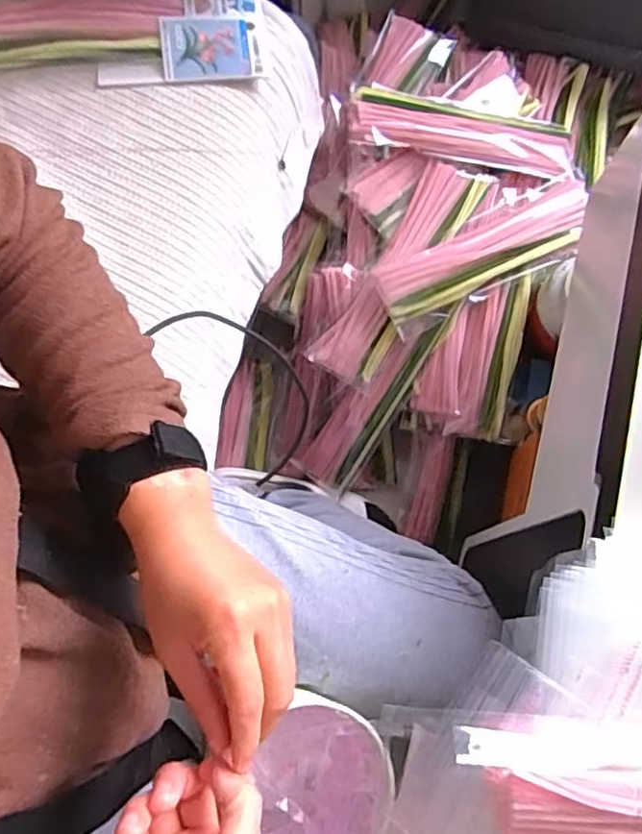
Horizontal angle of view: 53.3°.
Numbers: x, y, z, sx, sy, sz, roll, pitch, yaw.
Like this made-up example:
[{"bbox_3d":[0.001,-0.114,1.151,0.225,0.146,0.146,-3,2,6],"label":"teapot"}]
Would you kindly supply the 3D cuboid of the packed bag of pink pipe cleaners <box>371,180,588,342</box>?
[{"bbox_3d":[0.211,-0.206,0.800,0.300,0.031,0.092,-29,76,-9],"label":"packed bag of pink pipe cleaners"}]

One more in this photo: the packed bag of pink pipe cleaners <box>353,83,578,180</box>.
[{"bbox_3d":[0.186,-0.373,0.829,0.306,0.018,0.108,8,65,-14],"label":"packed bag of pink pipe cleaners"}]

